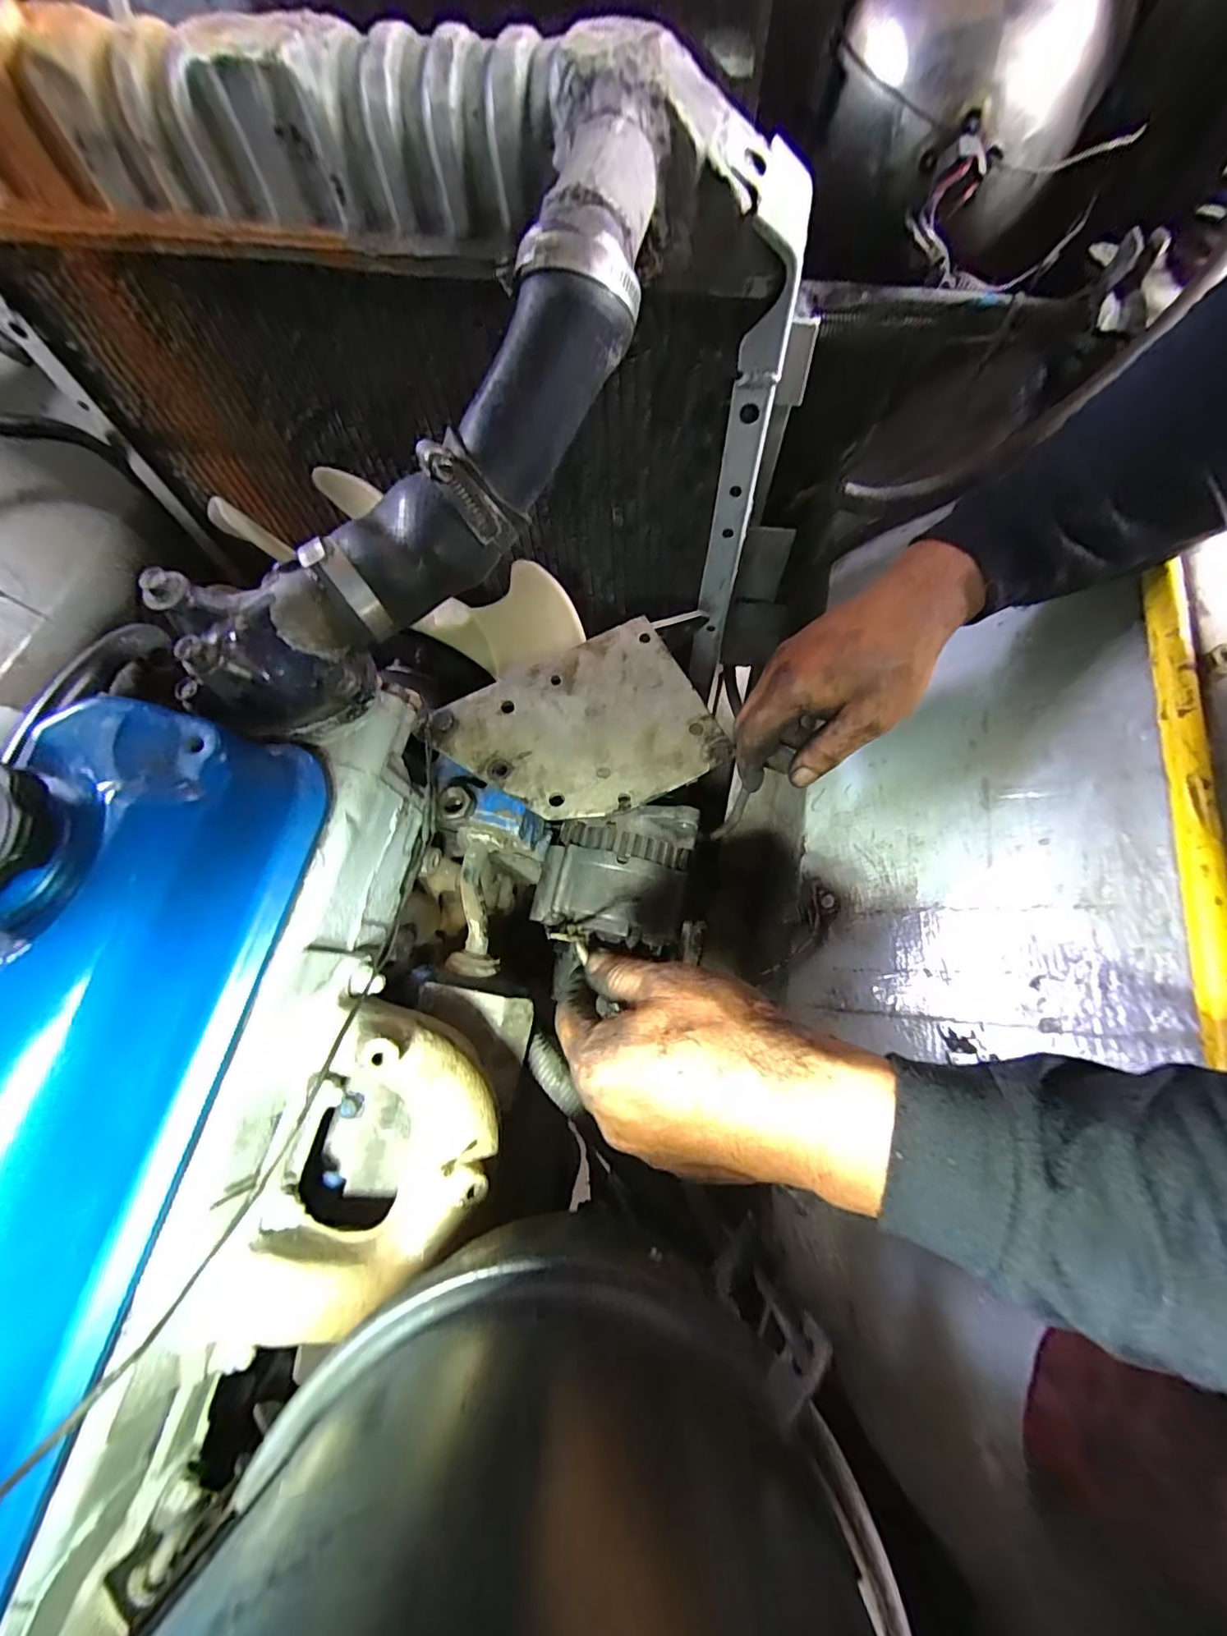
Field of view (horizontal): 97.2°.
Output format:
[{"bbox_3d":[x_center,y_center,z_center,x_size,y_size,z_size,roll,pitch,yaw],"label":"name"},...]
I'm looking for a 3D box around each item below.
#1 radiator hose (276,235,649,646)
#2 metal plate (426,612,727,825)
[{"bbox_3d":[-0.075,-0.171,0.273,0.235,0.055,0.050,-43,70,11],"label":"radiator hose"},{"bbox_3d":[-0.026,-0.062,0.397,0.183,0.005,0.138,-27,71,-7],"label":"metal plate"}]

